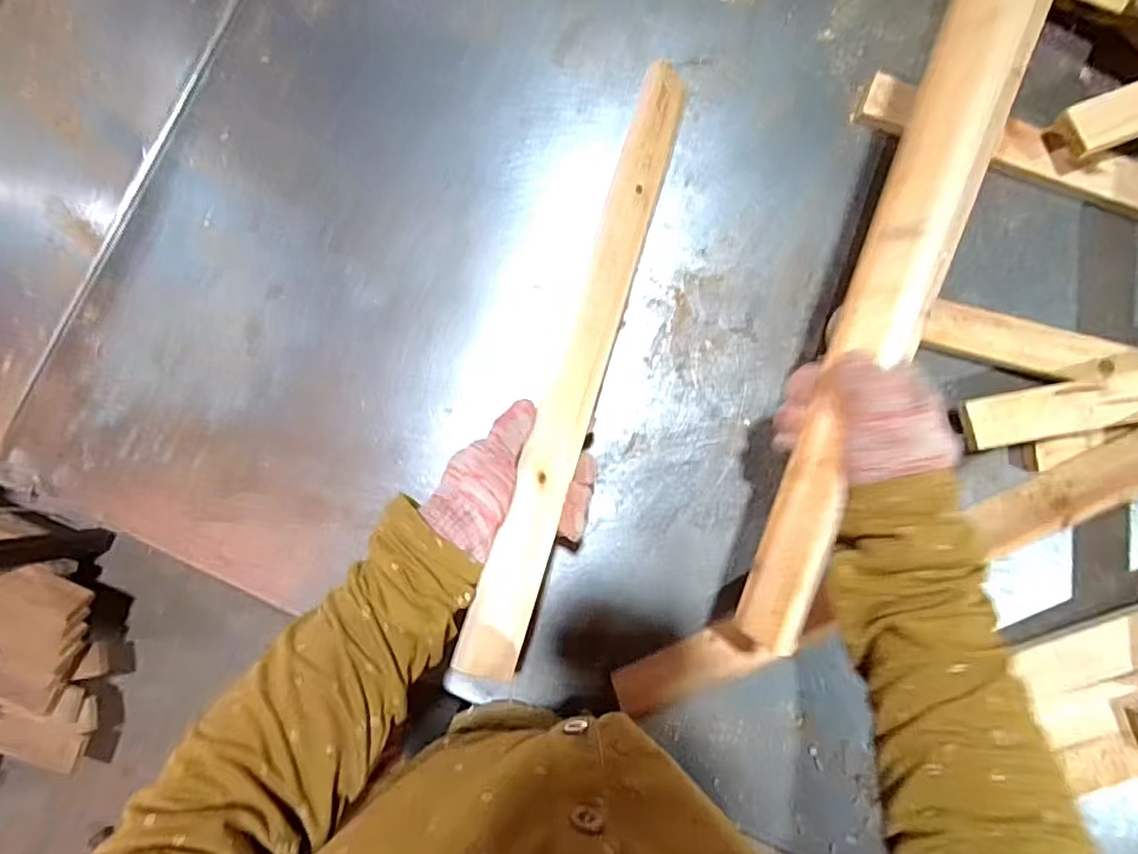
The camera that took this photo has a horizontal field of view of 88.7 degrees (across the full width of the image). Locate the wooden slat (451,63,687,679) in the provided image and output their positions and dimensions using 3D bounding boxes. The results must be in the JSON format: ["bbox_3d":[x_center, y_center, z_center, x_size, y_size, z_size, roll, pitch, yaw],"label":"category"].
[{"bbox_3d":[0.016,-0.070,0.443,0.046,0.011,0.498,24,76,-24],"label":"wooden slat"}]

